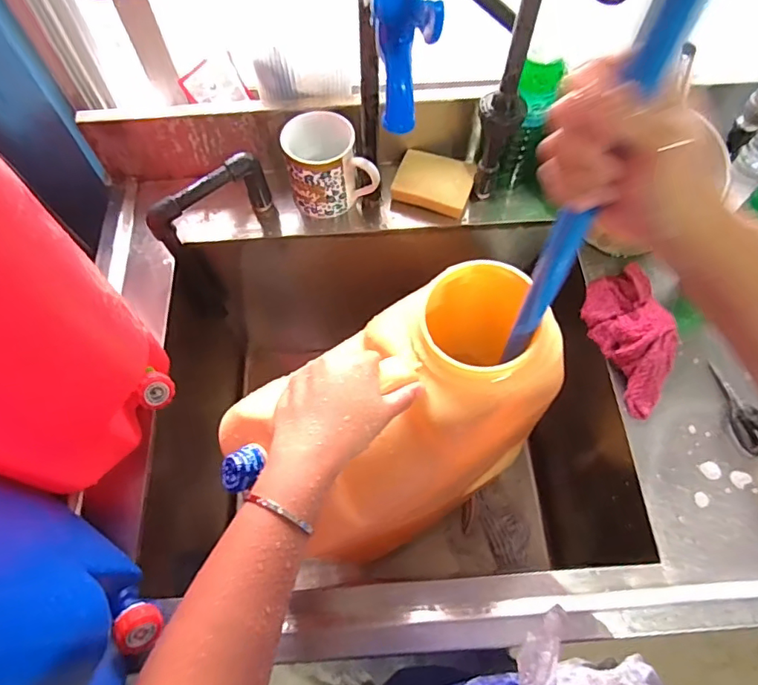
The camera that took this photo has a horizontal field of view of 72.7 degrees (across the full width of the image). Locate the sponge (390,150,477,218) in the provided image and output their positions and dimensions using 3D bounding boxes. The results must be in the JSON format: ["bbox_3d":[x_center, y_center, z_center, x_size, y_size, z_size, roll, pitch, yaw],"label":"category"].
[{"bbox_3d":[0.075,-0.215,0.691,0.099,0.025,0.076,16,65,9],"label":"sponge"}]

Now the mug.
[{"bbox_3d":[-0.064,-0.221,0.660,0.103,0.104,0.099,-15,64,-7],"label":"mug"}]

